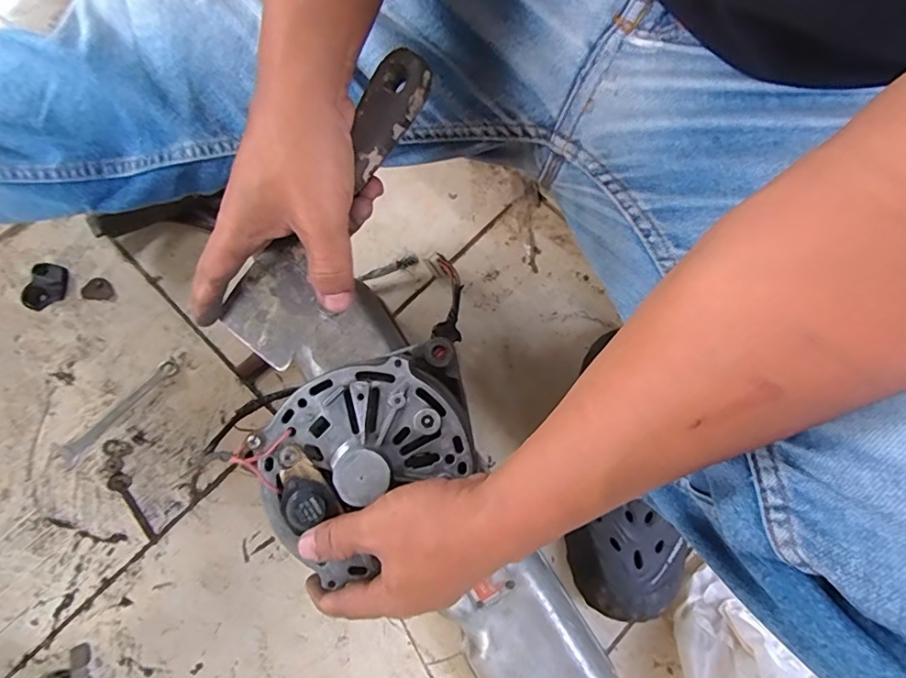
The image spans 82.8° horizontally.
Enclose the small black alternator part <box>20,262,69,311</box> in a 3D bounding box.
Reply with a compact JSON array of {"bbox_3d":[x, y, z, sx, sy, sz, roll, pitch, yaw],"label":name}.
[{"bbox_3d":[-0.469,-0.060,0.592,0.043,0.014,0.056,16,75,4],"label":"small black alternator part"}]

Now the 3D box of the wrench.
[{"bbox_3d":[-0.363,0.077,0.561,0.022,0.007,0.142,41,78,10],"label":"wrench"}]

